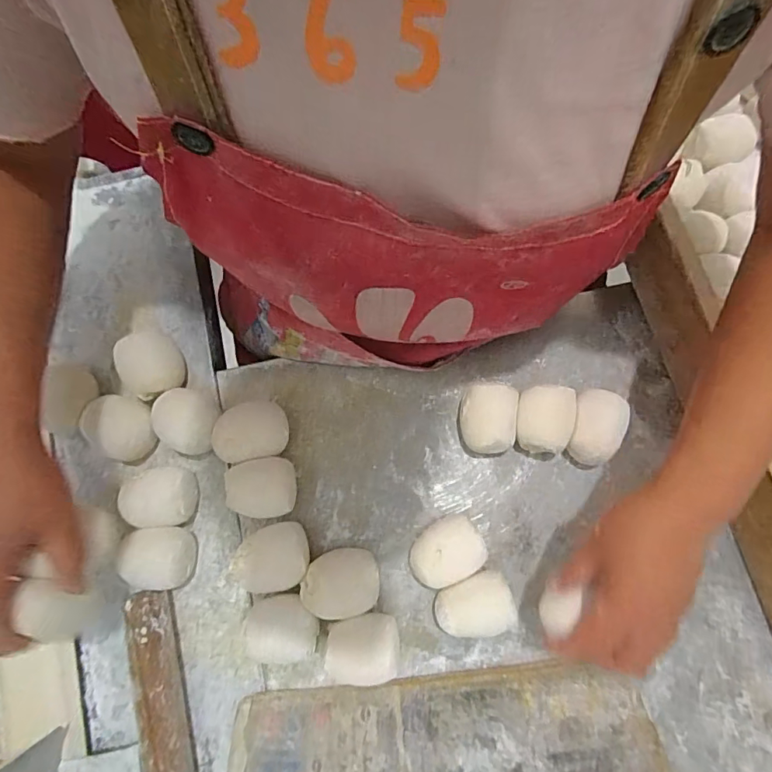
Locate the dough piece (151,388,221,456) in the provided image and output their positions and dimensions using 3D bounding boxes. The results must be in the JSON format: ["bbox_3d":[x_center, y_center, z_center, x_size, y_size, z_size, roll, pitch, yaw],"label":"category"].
[{"bbox_3d":[-0.184,0.033,0.435,0.058,0.040,0.054,0,80,0],"label":"dough piece"}]

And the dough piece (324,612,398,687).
[{"bbox_3d":[-0.018,0.219,0.398,0.064,0.043,0.050,-1,80,0],"label":"dough piece"}]

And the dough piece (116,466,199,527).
[{"bbox_3d":[-0.207,0.099,0.422,0.070,0.033,0.053,0,80,0],"label":"dough piece"}]

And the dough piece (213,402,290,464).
[{"bbox_3d":[-0.126,0.044,0.443,0.064,0.033,0.052,-12,80,-2],"label":"dough piece"}]

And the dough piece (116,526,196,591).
[{"bbox_3d":[-0.204,0.150,0.413,0.070,0.039,0.052,2,80,1],"label":"dough piece"}]

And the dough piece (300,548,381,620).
[{"bbox_3d":[-0.039,0.169,0.406,0.064,0.045,0.052,-8,80,-1],"label":"dough piece"}]

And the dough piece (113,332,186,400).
[{"bbox_3d":[-0.224,-0.021,0.448,0.052,0.028,0.060,-30,81,-5],"label":"dough piece"}]

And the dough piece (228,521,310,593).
[{"bbox_3d":[-0.099,0.149,0.408,0.063,0.054,0.050,-15,80,-2],"label":"dough piece"}]

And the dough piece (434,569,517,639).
[{"bbox_3d":[0.074,0.187,0.404,0.063,0.042,0.045,-22,80,-4],"label":"dough piece"}]

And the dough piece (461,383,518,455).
[{"bbox_3d":[0.096,0.031,0.436,0.057,0.038,0.064,7,80,1],"label":"dough piece"}]

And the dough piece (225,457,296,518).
[{"bbox_3d":[-0.111,0.092,0.426,0.058,0.032,0.050,-3,80,0],"label":"dough piece"}]

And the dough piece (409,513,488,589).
[{"bbox_3d":[0.053,0.146,0.411,0.062,0.040,0.053,-34,81,-6],"label":"dough piece"}]

